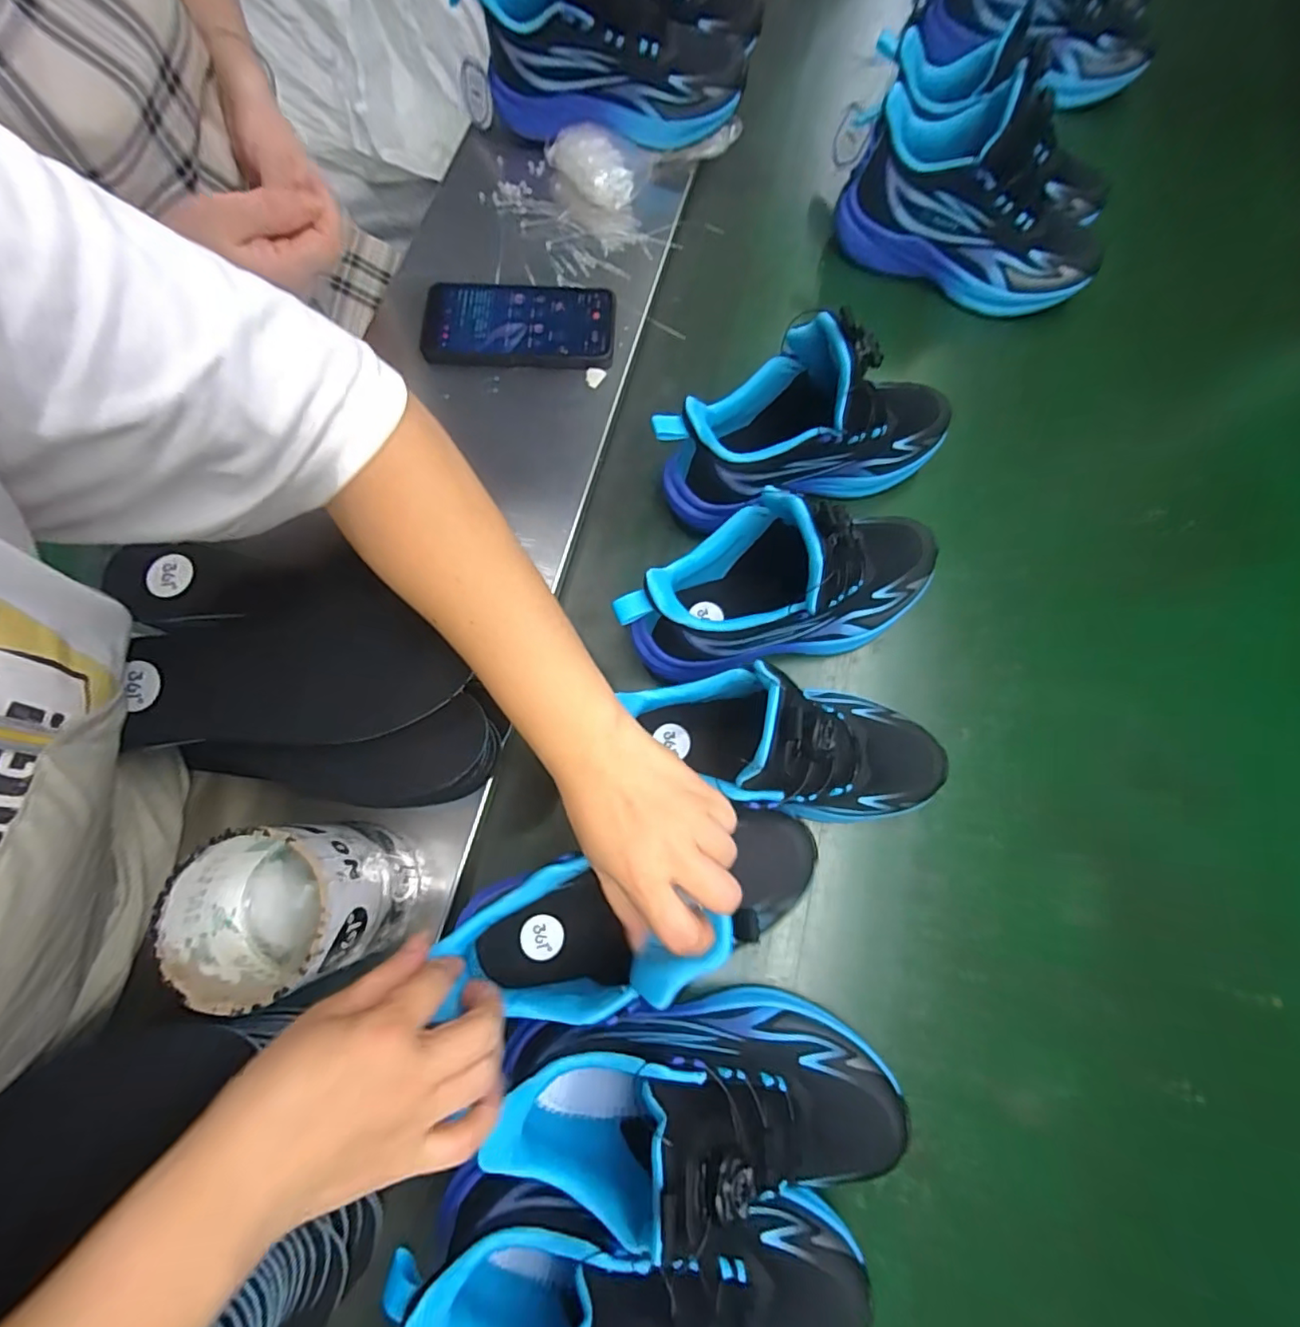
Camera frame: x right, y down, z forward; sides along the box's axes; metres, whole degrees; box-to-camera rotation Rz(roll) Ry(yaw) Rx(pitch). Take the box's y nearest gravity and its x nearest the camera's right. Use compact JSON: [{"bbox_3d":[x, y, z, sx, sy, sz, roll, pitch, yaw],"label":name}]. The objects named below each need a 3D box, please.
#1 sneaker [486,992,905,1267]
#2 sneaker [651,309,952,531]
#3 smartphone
[{"bbox_3d":[0.035,0.245,0.311,0.224,0.152,0.094,8,75,4],"label":"sneaker"},{"bbox_3d":[0.124,-0.185,0.429,0.243,0.143,0.079,-16,75,-3],"label":"sneaker"},{"bbox_3d":[-0.115,-0.294,0.494,0.164,0.018,0.080,0,75,2],"label":"smartphone"}]

